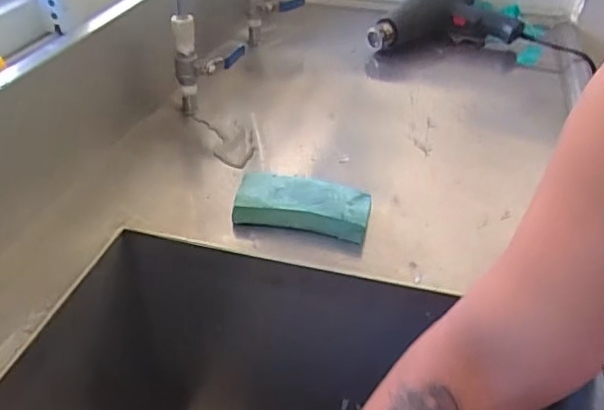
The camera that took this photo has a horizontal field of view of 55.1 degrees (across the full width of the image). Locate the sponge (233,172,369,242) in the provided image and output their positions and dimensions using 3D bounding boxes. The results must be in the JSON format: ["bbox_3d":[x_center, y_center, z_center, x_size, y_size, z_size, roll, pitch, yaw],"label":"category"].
[{"bbox_3d":[0.002,0.000,0.620,0.139,0.034,0.062,10,37,10],"label":"sponge"}]

